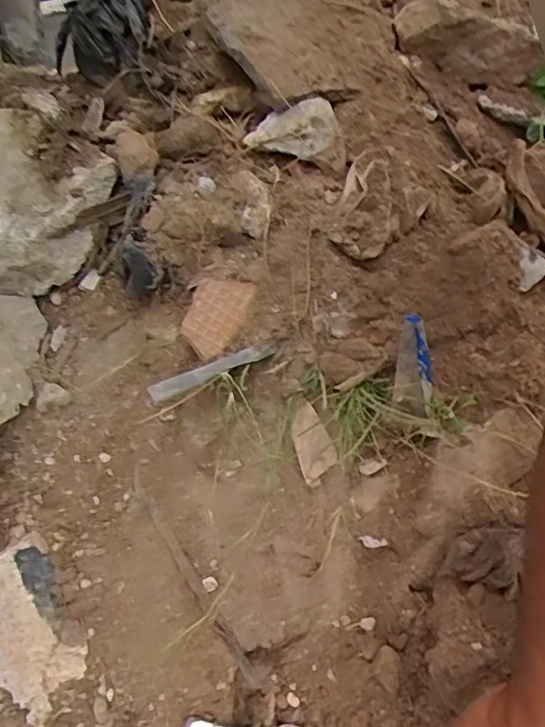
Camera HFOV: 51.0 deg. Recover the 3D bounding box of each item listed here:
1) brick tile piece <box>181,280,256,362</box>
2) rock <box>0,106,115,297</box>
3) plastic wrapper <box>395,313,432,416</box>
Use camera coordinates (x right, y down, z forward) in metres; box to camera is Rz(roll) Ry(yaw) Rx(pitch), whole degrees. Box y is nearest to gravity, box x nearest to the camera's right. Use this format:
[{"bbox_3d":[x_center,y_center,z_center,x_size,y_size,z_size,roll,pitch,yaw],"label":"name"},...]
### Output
[{"bbox_3d":[-0.053,-0.045,0.527,0.048,0.077,0.004,28,1,-27],"label":"brick tile piece"},{"bbox_3d":[-0.255,-0.154,0.568,0.151,0.080,0.193,23,81,11],"label":"rock"},{"bbox_3d":[0.127,0.001,0.511,0.024,0.086,0.039,-2,6,-9],"label":"plastic wrapper"}]

